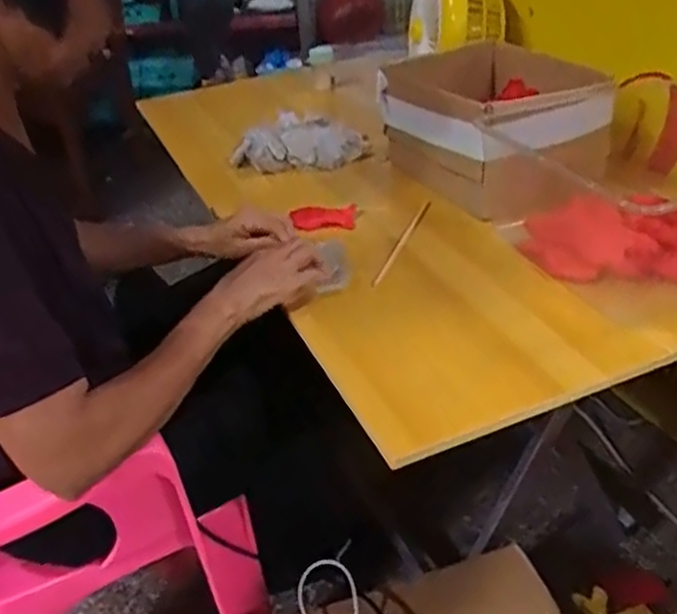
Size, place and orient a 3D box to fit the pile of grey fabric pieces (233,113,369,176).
[{"bbox_3d":[-0.065,-0.264,1.193,0.213,0.090,0.099,-23,37,-24],"label":"pile of grey fabric pieces"}]

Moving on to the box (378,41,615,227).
[{"bbox_3d":[0.216,-0.264,1.022,0.239,0.134,0.339,-16,35,-15],"label":"box"}]

